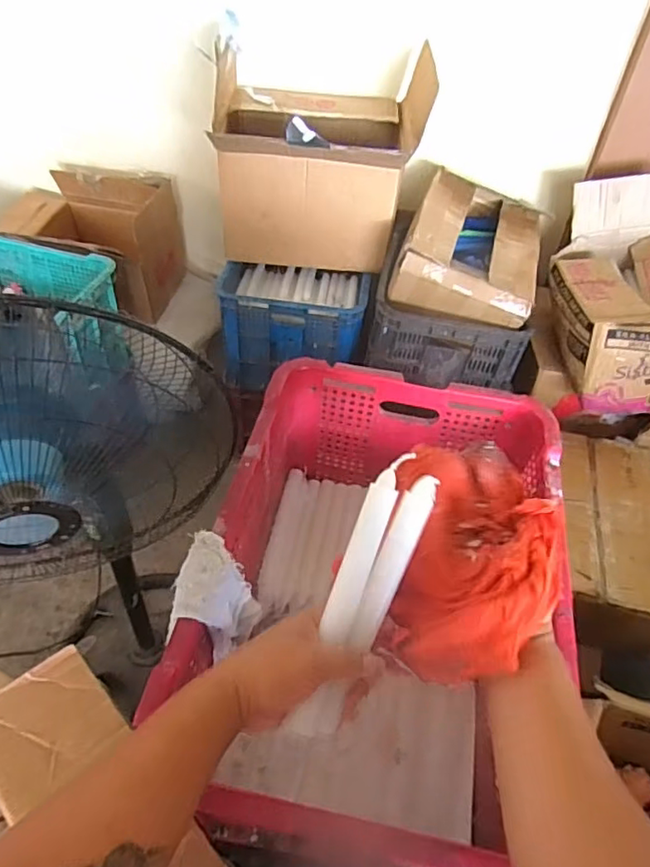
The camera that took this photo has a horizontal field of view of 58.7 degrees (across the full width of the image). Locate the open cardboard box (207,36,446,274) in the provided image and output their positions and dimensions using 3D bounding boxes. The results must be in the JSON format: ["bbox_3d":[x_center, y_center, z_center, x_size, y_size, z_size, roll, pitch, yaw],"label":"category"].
[{"bbox_3d":[-0.014,-0.622,1.408,0.464,0.417,0.535,4,47,-1],"label":"open cardboard box"}]

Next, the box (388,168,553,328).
[{"bbox_3d":[0.366,-0.451,1.399,0.313,0.129,0.423,17,49,11],"label":"box"}]

